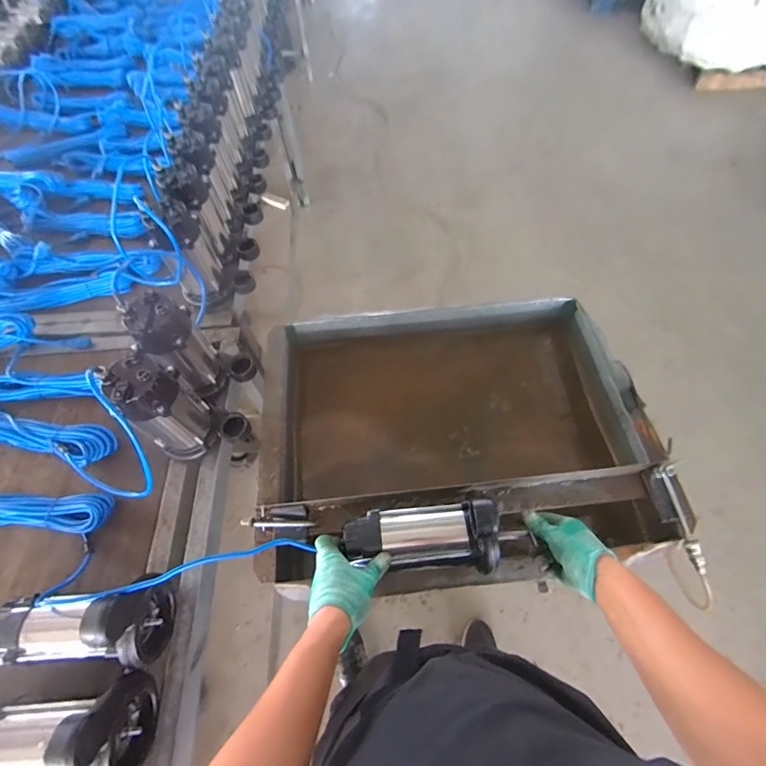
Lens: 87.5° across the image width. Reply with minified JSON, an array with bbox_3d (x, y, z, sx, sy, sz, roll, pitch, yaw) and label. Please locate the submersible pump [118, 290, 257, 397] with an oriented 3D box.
[{"bbox_3d":[-0.360,-0.071,0.767,0.147,0.224,0.095,-30,63,-14],"label":"submersible pump"}]

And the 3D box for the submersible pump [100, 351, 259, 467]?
[{"bbox_3d":[-0.354,0.050,0.702,0.153,0.231,0.109,9,61,8],"label":"submersible pump"}]

